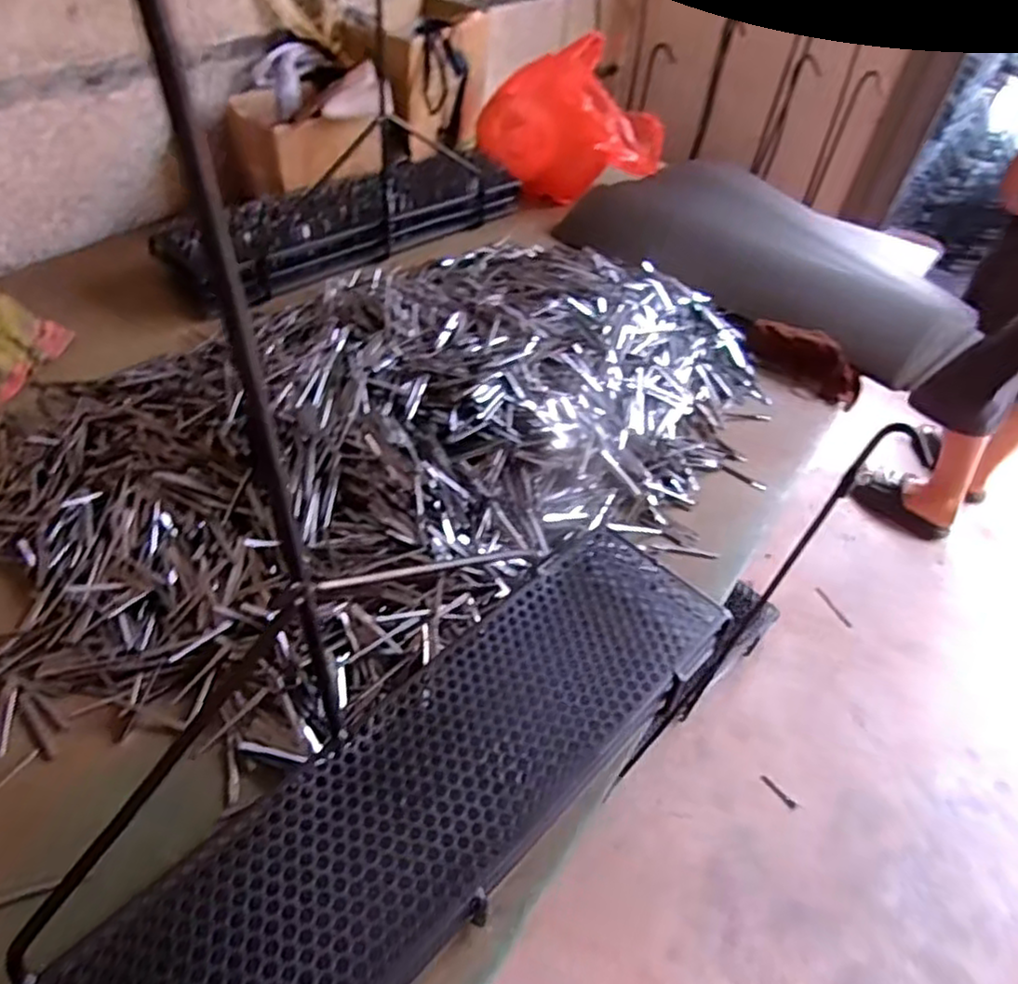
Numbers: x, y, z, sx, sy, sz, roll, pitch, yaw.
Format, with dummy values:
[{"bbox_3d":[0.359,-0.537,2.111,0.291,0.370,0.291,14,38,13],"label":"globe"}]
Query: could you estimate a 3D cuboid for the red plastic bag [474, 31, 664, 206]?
[{"bbox_3d":[0.108,-0.710,1.304,0.317,0.196,0.273,-9,48,-16],"label":"red plastic bag"}]

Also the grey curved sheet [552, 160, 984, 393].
[{"bbox_3d":[0.445,-0.406,1.142,0.647,0.088,0.439,37,53,26],"label":"grey curved sheet"}]

